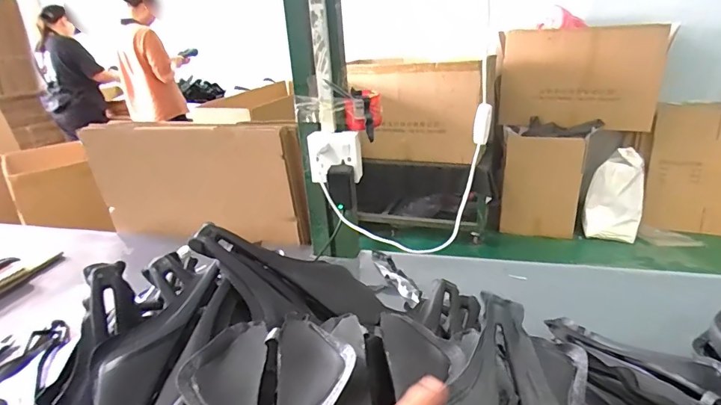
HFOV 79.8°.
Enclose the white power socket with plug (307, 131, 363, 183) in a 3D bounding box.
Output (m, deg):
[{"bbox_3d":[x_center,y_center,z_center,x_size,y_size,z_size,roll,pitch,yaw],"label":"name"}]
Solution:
[{"bbox_3d":[-0.044,-0.080,0.764,0.088,0.082,0.061,-10,24,-14],"label":"white power socket with plug"}]

